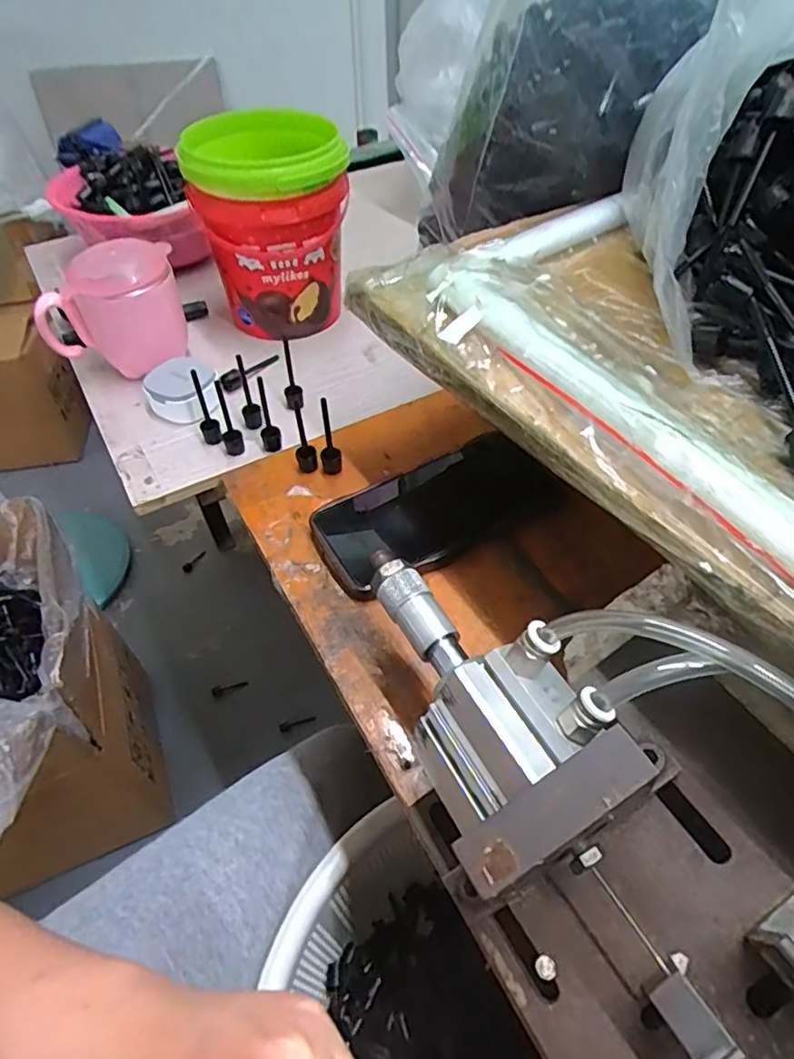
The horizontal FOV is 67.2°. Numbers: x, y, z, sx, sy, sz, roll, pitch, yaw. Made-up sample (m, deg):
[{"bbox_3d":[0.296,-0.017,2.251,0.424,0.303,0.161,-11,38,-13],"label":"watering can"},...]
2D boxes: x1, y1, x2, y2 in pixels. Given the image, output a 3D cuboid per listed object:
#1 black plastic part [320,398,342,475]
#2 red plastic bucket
[{"bbox_3d":[-0.049,-0.066,0.425,0.015,0.060,0.012,-9,50,-7],"label":"black plastic part"},{"bbox_3d":[-0.111,-0.265,0.532,0.120,0.151,0.118,-17,51,-13],"label":"red plastic bucket"}]

